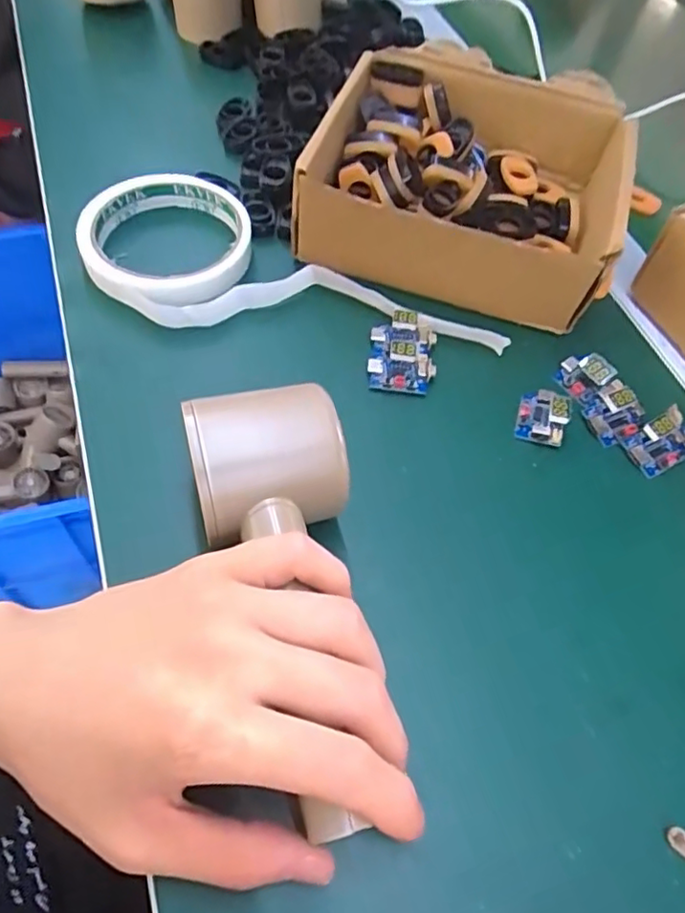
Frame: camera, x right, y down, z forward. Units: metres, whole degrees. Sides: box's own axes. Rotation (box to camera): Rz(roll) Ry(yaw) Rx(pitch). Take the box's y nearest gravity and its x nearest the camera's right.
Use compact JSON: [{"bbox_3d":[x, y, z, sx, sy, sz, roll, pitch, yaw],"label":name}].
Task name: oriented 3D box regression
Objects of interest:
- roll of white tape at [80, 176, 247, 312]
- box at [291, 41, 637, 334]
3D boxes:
[{"bbox_3d":[-0.095,-0.118,0.337,0.086,0.028,0.091,2,57,-3],"label":"roll of white tape"},{"bbox_3d":[0.072,-0.158,0.355,0.168,0.062,0.155,15,58,5],"label":"box"}]

